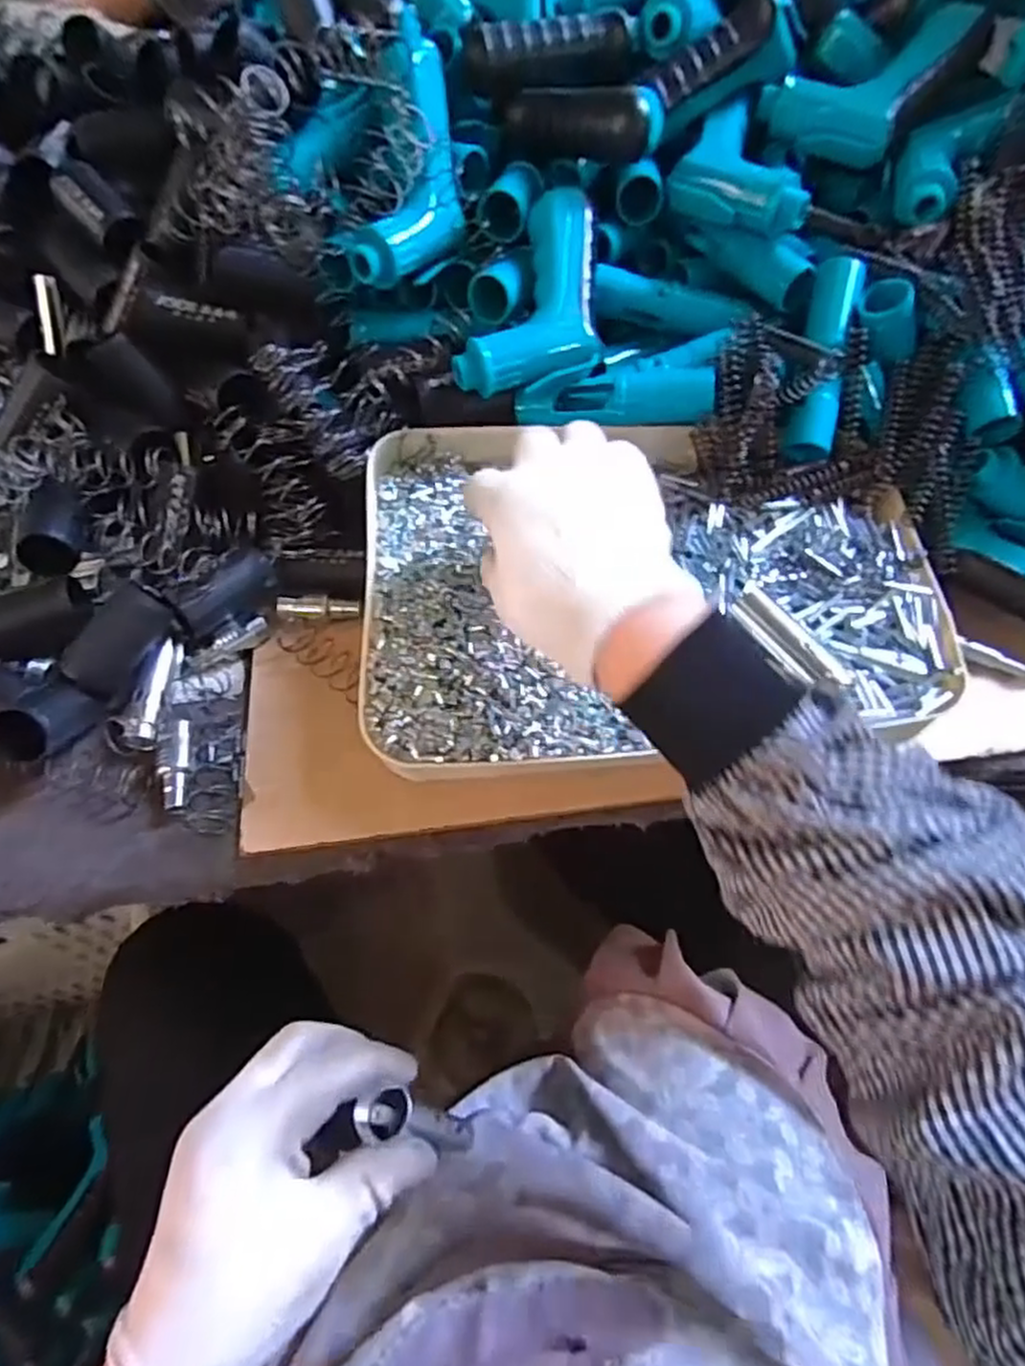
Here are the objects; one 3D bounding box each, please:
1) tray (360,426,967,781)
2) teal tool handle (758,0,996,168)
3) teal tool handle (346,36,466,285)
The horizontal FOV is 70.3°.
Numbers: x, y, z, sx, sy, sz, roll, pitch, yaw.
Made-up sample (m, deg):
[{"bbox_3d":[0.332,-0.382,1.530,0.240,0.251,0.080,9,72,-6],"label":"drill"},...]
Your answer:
[{"bbox_3d":[0.079,-0.074,0.427,0.328,0.035,0.243,-5,58,-4],"label":"tray"},{"bbox_3d":[0.244,-0.380,0.463,0.149,0.034,0.068,-28,60,3],"label":"teal tool handle"},{"bbox_3d":[-0.058,-0.307,0.438,0.058,0.043,0.146,14,87,8],"label":"teal tool handle"}]

